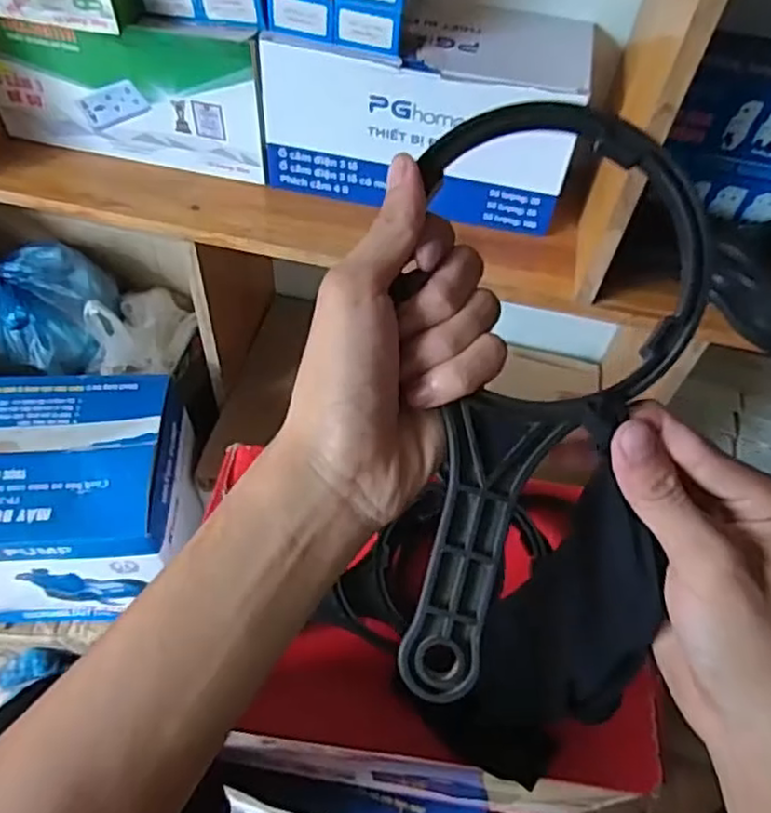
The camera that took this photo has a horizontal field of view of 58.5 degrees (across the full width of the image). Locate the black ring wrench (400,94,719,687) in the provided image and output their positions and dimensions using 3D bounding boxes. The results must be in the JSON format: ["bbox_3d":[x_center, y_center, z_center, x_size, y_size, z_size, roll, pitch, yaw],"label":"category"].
[{"bbox_3d":[0.048,-0.004,0.279,0.122,0.014,0.240,21,88,10],"label":"black ring wrench"}]

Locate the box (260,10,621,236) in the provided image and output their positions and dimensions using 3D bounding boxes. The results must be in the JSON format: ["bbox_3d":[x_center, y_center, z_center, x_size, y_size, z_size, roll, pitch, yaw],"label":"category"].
[{"bbox_3d":[0.049,-0.288,0.657,0.301,0.147,0.127,12,55,4],"label":"box"}]

